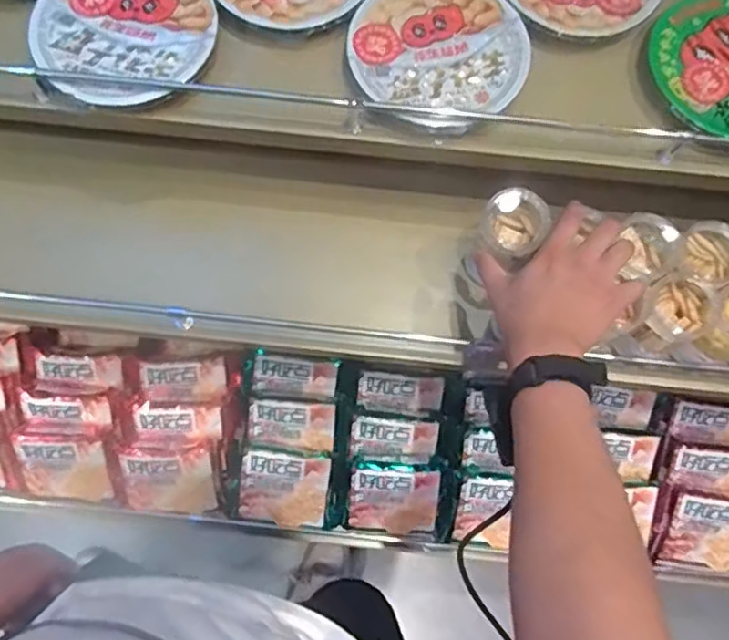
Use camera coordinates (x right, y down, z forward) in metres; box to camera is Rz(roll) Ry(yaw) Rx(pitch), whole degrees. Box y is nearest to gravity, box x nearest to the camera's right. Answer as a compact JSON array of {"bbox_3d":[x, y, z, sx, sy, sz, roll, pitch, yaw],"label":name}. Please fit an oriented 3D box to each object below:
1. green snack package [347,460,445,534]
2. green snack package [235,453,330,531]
[{"bbox_3d":[0.042,0.249,0.915,0.122,0.027,0.111,8,114,-2],"label":"green snack package"},{"bbox_3d":[-0.113,0.239,0.917,0.120,0.032,0.104,7,103,-4],"label":"green snack package"}]

